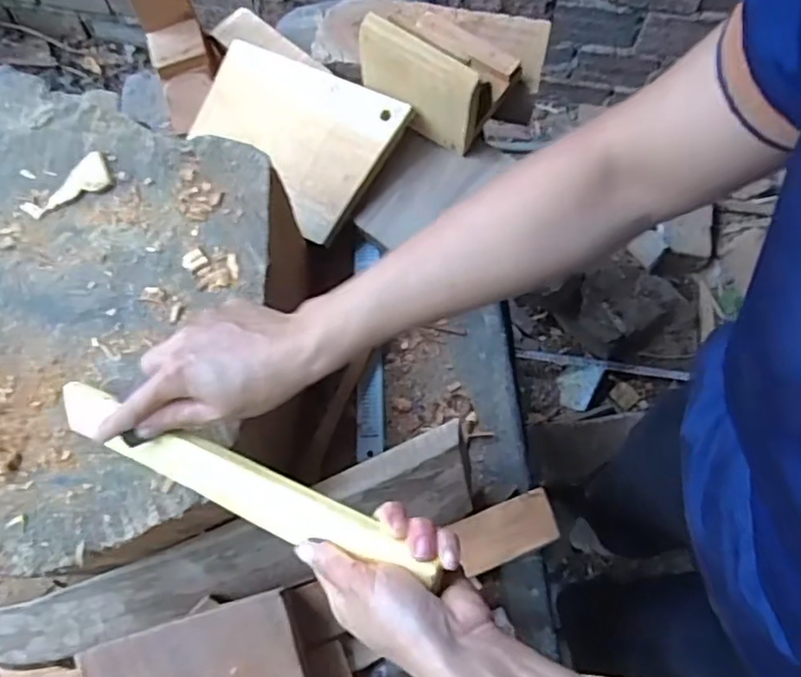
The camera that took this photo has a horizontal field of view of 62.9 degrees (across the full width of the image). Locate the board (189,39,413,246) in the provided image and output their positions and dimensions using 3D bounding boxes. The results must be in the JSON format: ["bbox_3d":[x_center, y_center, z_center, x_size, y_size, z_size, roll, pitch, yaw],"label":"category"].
[{"bbox_3d":[-0.130,-0.237,0.755,0.237,0.014,0.171,32,93,14],"label":"board"}]

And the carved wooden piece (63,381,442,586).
[{"bbox_3d":[-0.118,0.090,0.440,0.305,0.020,0.029,17,69,23],"label":"carved wooden piece"}]

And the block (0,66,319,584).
[{"bbox_3d":[-0.272,-0.022,0.632,0.358,0.181,0.440,-20,71,-8],"label":"block"}]

